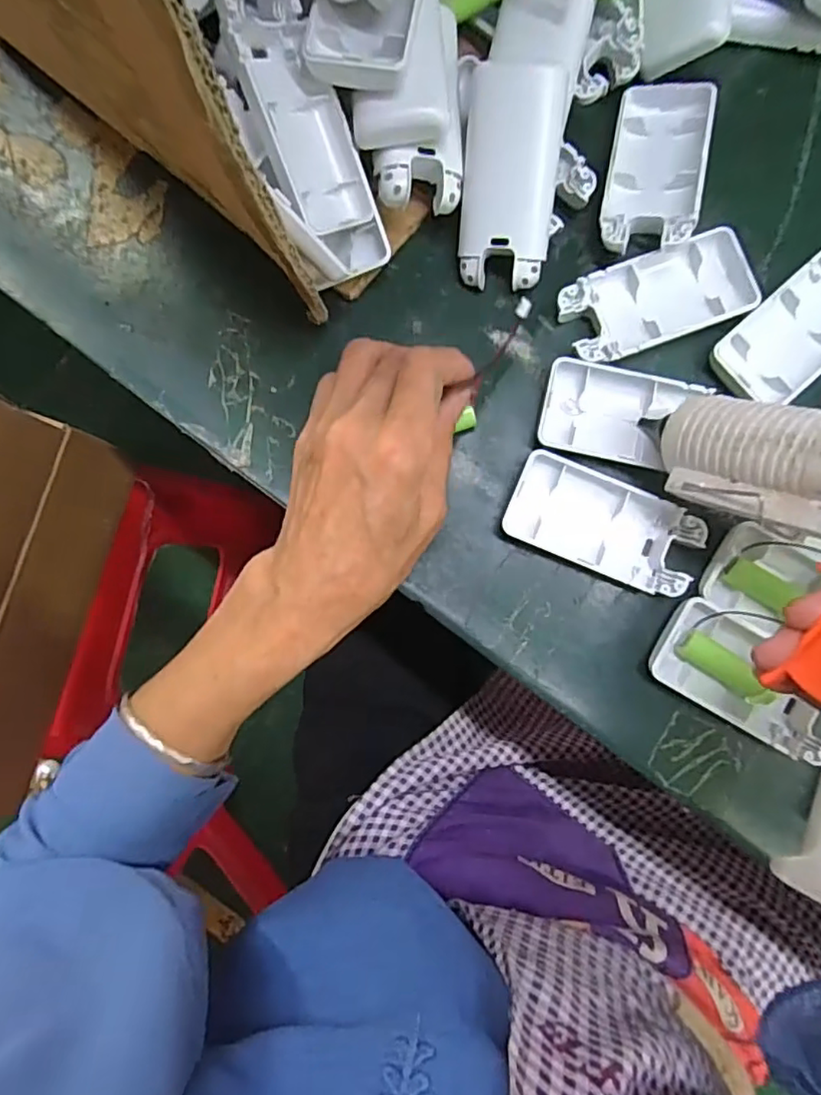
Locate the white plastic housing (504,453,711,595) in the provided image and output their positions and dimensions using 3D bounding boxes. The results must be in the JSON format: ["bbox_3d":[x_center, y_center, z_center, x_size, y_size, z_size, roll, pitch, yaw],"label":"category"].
[{"bbox_3d":[0.095,-0.012,0.305,0.094,0.016,0.045,22,87,1],"label":"white plastic housing"}]

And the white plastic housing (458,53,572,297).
[{"bbox_3d":[0.048,-0.177,0.297,0.043,0.020,0.091,6,111,8],"label":"white plastic housing"}]

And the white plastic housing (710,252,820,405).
[{"bbox_3d":[0.197,-0.112,0.310,0.092,0.019,0.043,-43,88,-2],"label":"white plastic housing"}]

